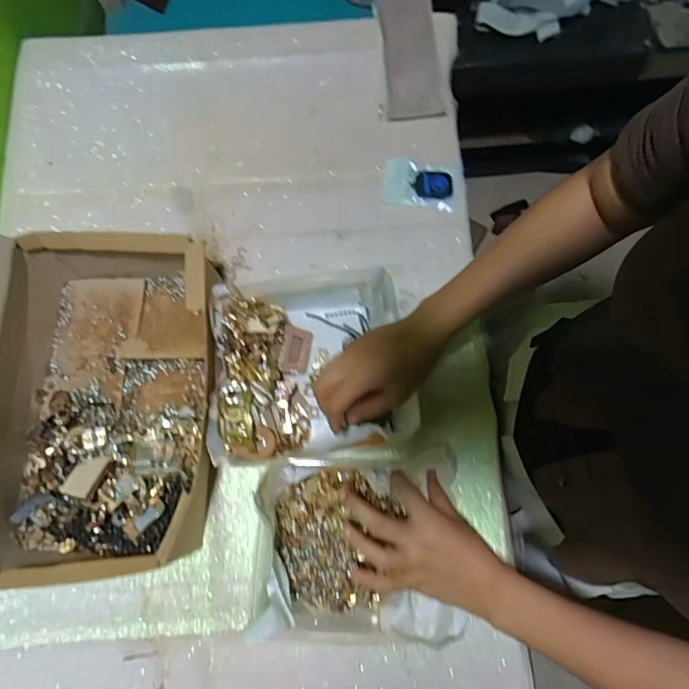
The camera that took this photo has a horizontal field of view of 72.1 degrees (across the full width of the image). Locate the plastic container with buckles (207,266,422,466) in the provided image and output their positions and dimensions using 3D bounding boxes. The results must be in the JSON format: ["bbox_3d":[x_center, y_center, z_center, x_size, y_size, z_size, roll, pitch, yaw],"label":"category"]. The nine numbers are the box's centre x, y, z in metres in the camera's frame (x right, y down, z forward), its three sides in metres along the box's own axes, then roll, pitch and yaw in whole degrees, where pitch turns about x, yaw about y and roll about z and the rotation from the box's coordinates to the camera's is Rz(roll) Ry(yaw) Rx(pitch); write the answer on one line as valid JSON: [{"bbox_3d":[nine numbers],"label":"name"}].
[{"bbox_3d":[-0.039,0.017,0.524,0.202,0.083,0.198,-8,77,-2],"label":"plastic container with buckles"}]

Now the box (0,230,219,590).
[{"bbox_3d":[-0.290,0.039,0.423,0.311,0.275,0.334,-4,76,-1],"label":"box"}]

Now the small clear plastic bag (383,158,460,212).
[{"bbox_3d":[0.102,-0.211,0.623,0.100,0.010,0.063,11,77,2],"label":"small clear plastic bag"}]

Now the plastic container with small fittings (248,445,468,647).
[{"bbox_3d":[0.014,0.192,0.459,0.194,0.078,0.168,0,76,0],"label":"plastic container with small fittings"}]

